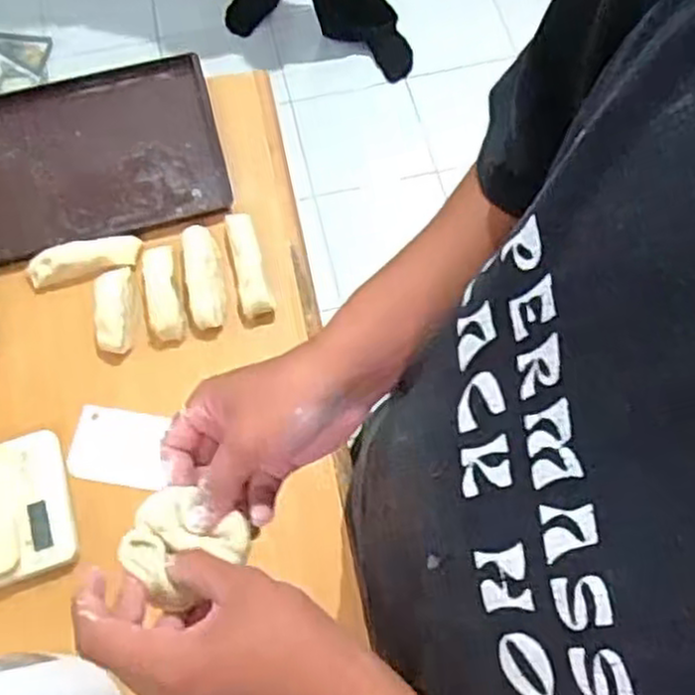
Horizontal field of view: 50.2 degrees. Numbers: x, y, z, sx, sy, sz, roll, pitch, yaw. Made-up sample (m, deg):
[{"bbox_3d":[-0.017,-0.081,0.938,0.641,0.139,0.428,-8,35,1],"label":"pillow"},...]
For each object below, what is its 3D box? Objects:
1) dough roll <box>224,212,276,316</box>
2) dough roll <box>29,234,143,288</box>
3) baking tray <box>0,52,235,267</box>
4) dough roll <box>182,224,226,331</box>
[{"bbox_3d":[-0.110,-0.099,0.811,0.033,0.025,0.129,-15,66,-5],"label":"dough roll"},{"bbox_3d":[-0.291,-0.100,0.821,0.121,0.030,0.035,-13,66,-4],"label":"dough roll"},{"bbox_3d":[-0.341,-0.231,0.896,0.364,0.033,0.256,-15,66,-5],"label":"baking tray"},{"bbox_3d":[-0.158,-0.082,0.821,0.039,0.036,0.118,-10,66,-3],"label":"dough roll"}]

